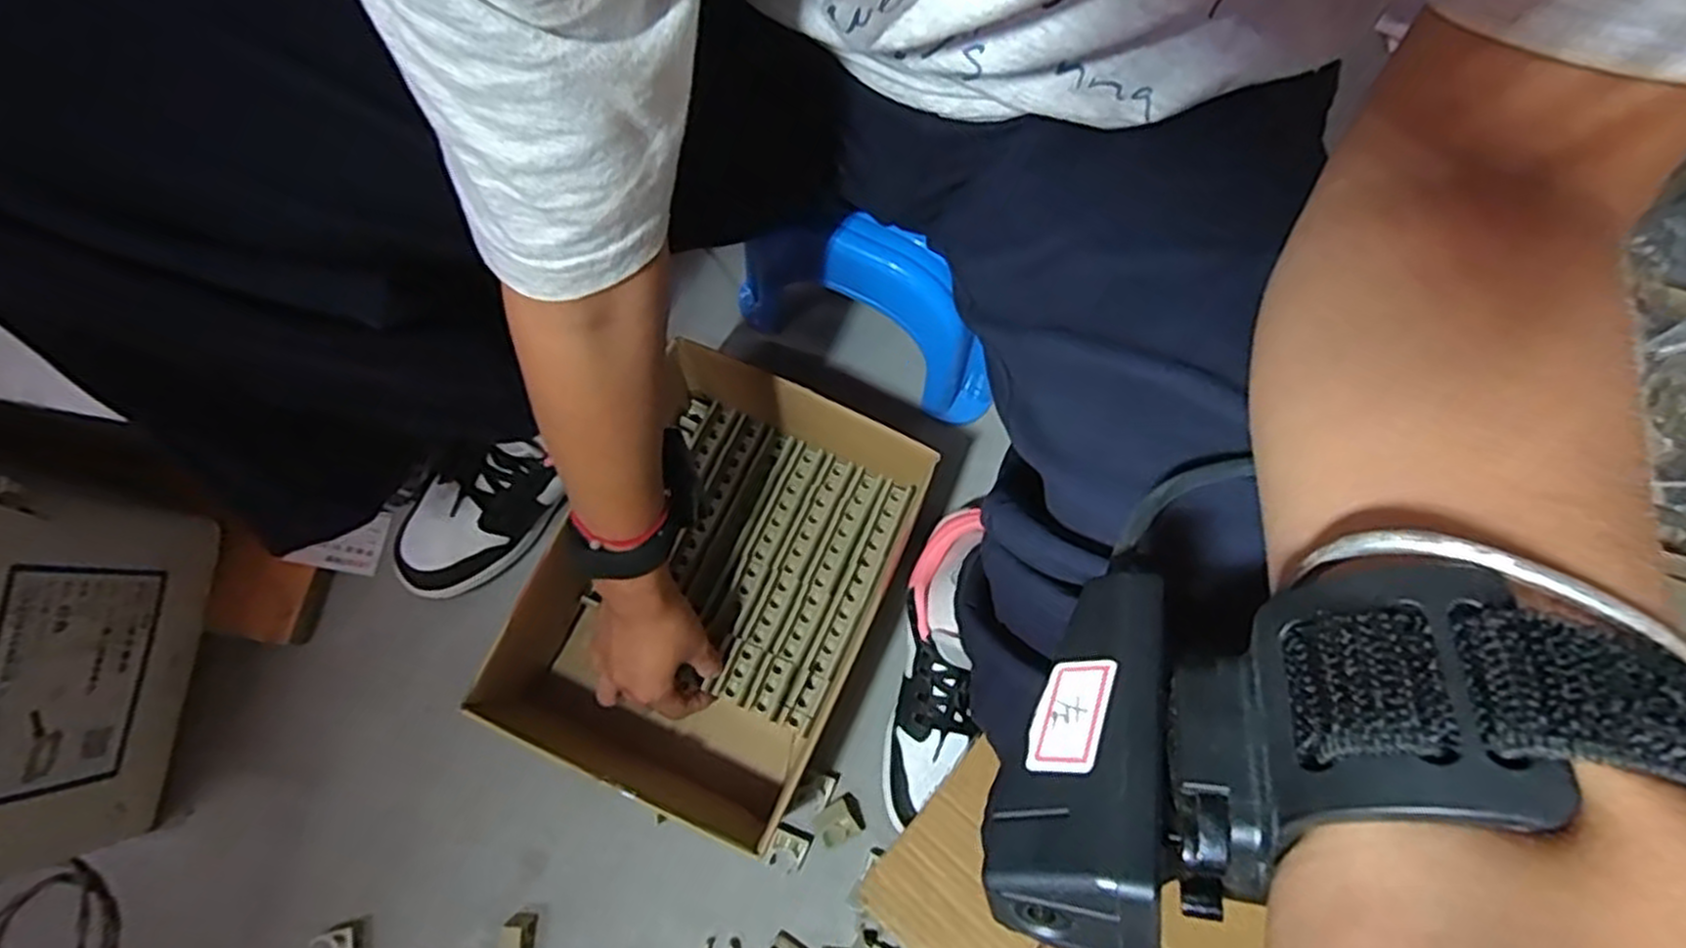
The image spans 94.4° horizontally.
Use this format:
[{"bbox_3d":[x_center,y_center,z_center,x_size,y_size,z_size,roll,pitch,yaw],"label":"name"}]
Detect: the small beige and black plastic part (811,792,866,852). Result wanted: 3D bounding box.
[{"bbox_3d":[-0.003,0.269,0.601,0.038,0.019,0.029,-31,77,-10],"label":"small beige and black plastic part"}]

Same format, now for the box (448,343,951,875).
[{"bbox_3d":[-0.088,0.084,0.592,0.213,0.121,0.298,26,75,6],"label":"box"}]

